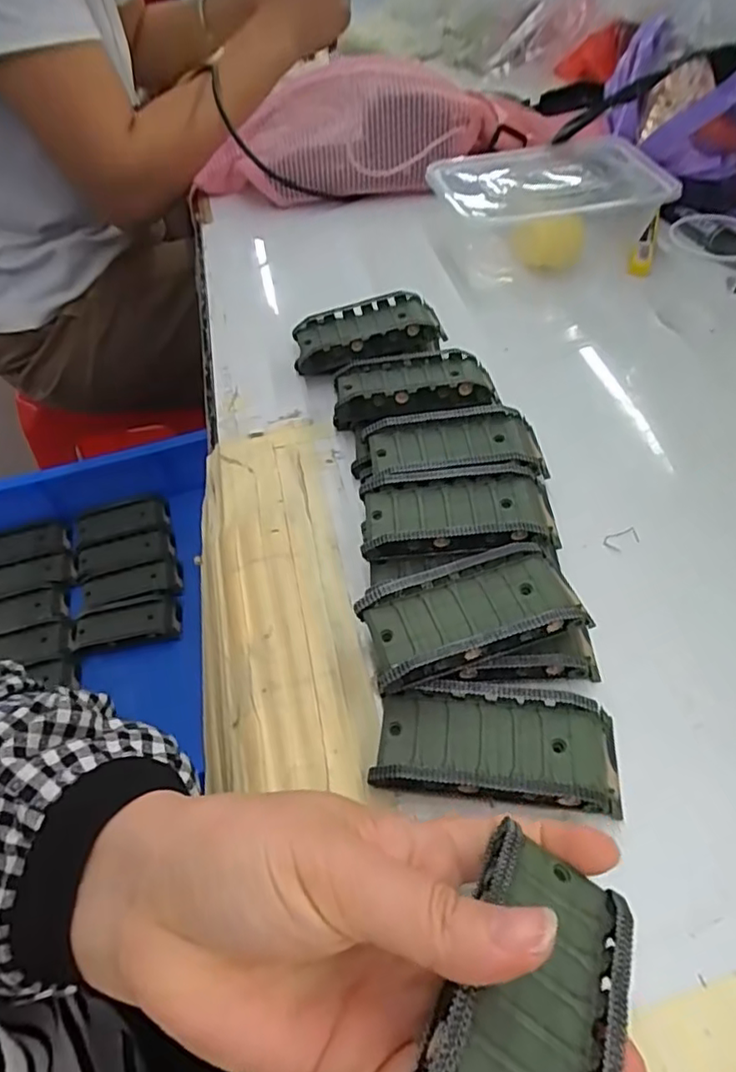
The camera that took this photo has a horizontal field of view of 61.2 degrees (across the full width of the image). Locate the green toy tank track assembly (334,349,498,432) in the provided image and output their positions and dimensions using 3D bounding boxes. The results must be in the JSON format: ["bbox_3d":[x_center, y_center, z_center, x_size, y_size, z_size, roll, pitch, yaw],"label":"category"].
[{"bbox_3d":[0.027,-0.087,0.386,0.094,0.033,0.062,-5,51,0],"label":"green toy tank track assembly"}]

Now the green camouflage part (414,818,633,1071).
[{"bbox_3d":[0.043,0.122,0.161,0.045,0.023,0.094,24,30,22],"label":"green camouflage part"}]

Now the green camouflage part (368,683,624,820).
[{"bbox_3d":[0.053,0.085,0.254,0.095,0.018,0.045,4,52,7],"label":"green camouflage part"}]

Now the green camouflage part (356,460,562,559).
[{"bbox_3d":[0.046,-0.008,0.323,0.096,0.029,0.051,-4,51,1],"label":"green camouflage part"}]

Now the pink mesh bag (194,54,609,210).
[{"bbox_3d":[0.031,-0.376,0.574,0.363,0.091,0.093,-1,51,3],"label":"pink mesh bag"}]

